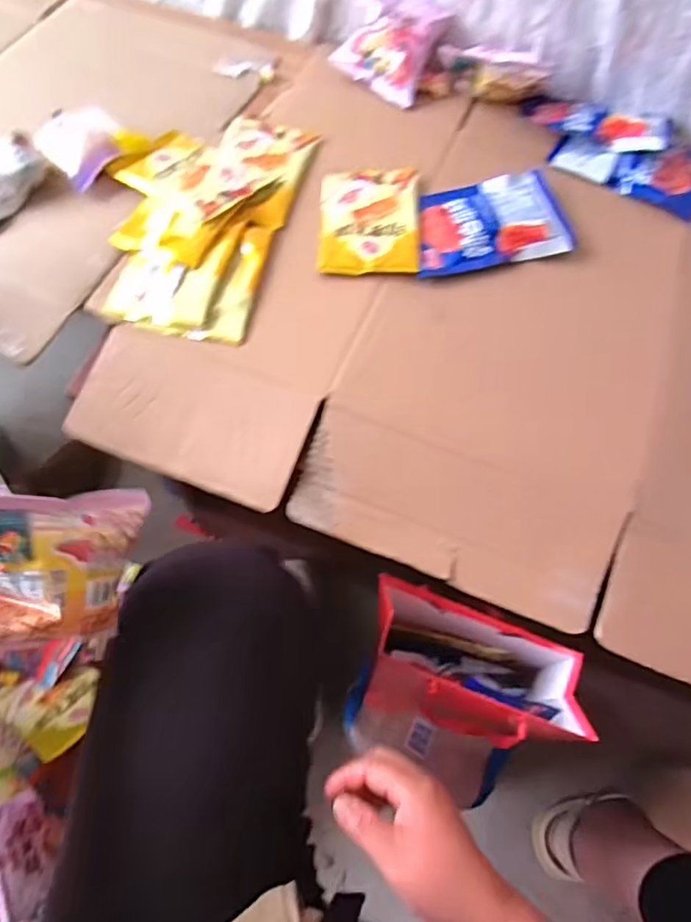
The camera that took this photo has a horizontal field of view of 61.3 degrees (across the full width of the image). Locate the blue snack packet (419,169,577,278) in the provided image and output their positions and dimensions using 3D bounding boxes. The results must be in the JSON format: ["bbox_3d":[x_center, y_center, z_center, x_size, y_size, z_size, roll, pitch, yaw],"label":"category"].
[{"bbox_3d":[0.148,-0.255,0.619,0.159,0.024,0.109,-12,67,-6],"label":"blue snack packet"}]

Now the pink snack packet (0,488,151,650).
[{"bbox_3d":[-0.182,0.065,0.370,0.104,0.036,0.095,7,82,-41],"label":"pink snack packet"}]

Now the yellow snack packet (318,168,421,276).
[{"bbox_3d":[0.026,-0.262,0.626,0.104,0.009,0.152,2,66,-1],"label":"yellow snack packet"}]

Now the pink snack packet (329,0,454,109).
[{"bbox_3d":[0.051,-0.505,0.714,0.116,0.045,0.108,30,102,19],"label":"pink snack packet"}]

